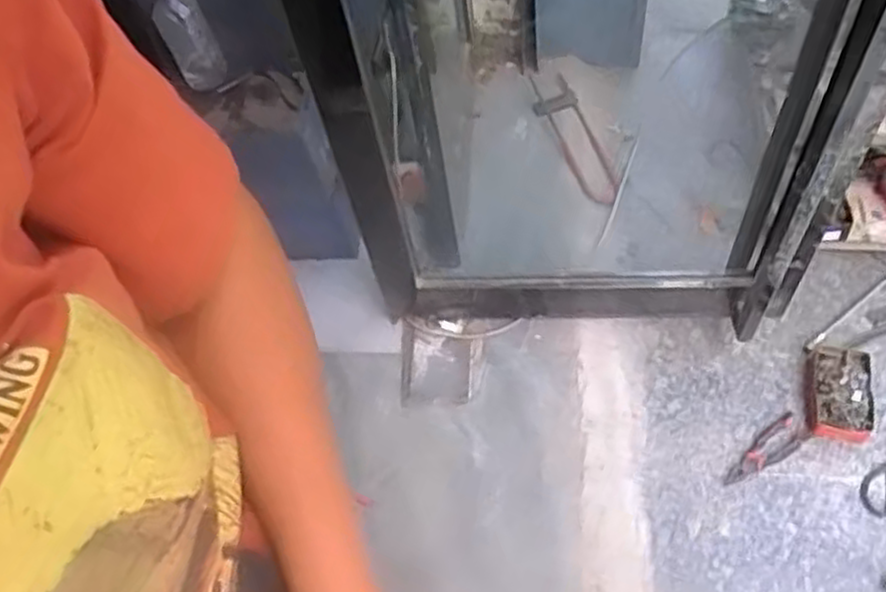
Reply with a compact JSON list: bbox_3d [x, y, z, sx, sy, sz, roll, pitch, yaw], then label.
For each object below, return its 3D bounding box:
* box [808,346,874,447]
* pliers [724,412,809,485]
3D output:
[{"bbox_3d":[0.766,0.187,1.477,0.095,0.071,0.196,7,59,13],"label":"box"},{"bbox_3d":[0.612,0.297,1.454,0.191,0.023,0.060,-31,59,-12],"label":"pliers"}]

